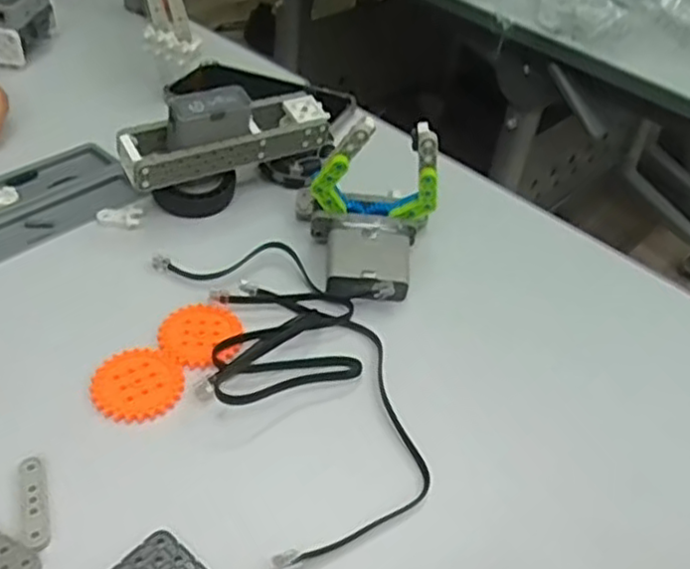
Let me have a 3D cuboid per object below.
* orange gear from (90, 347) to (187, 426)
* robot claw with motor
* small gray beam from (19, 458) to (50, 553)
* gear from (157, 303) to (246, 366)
[{"bbox_3d":[-0.120,0.057,0.406,0.049,0.005,0.050,4,43,-4],"label":"orange gear"},{"bbox_3d":[0.017,-0.059,0.475,0.093,0.090,0.103,0,42,-5],"label":"robot claw with motor"},{"bbox_3d":[-0.153,0.107,0.346,0.011,0.005,0.050,-11,46,-20],"label":"small gray beam"},{"bbox_3d":[-0.089,0.031,0.437,0.049,0.004,0.049,4,43,-4],"label":"gear"}]

